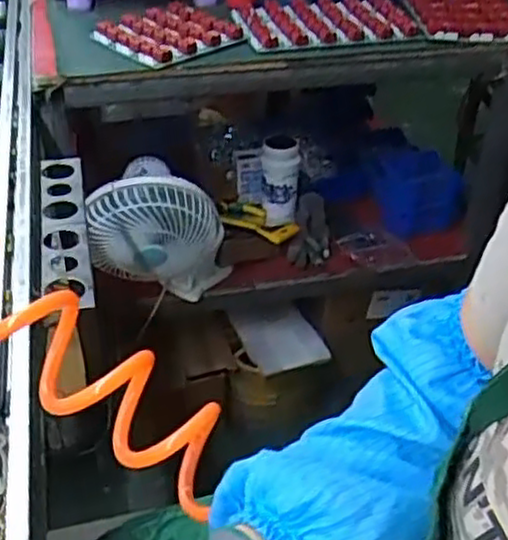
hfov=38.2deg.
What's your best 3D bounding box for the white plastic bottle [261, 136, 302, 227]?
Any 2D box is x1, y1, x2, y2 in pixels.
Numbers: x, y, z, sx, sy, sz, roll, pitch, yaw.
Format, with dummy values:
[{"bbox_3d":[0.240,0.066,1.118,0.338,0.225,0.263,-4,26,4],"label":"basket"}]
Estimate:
[{"bbox_3d":[0.049,-0.164,1.384,0.068,0.164,0.070,4,38,4],"label":"white plastic bottle"}]

